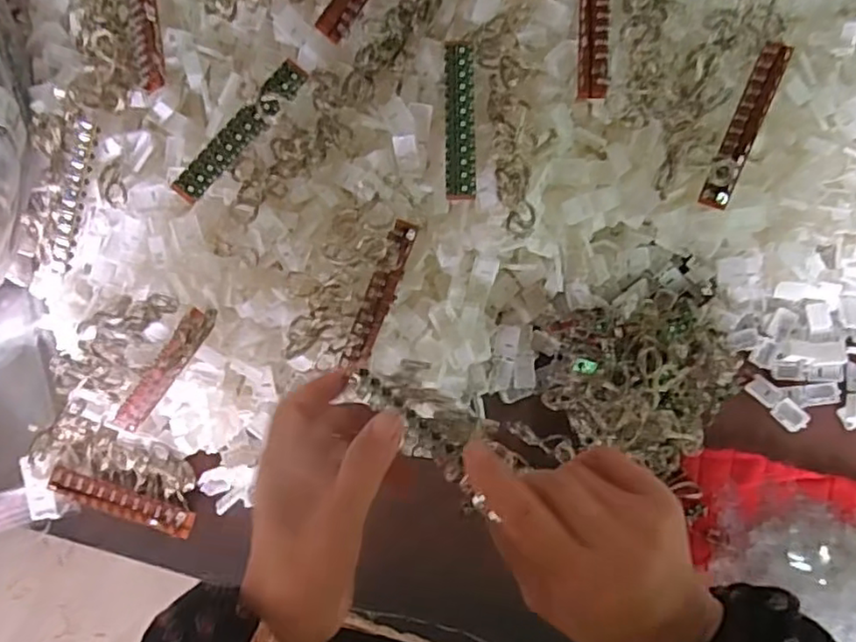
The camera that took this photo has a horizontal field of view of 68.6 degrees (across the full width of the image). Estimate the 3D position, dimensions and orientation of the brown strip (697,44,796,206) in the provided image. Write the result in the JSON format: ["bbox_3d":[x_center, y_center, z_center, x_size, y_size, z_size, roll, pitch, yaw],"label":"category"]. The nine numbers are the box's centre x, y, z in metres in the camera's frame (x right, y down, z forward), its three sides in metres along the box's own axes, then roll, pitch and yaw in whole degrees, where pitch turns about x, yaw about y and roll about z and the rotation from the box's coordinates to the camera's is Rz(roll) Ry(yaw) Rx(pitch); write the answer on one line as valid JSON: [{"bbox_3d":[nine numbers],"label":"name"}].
[{"bbox_3d":[0.241,-0.148,0.476,0.021,0.022,0.124,21,99,5],"label":"brown strip"}]

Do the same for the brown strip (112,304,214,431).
[{"bbox_3d":[-0.207,0.040,0.491,0.020,0.007,0.133,39,109,-7],"label":"brown strip"}]

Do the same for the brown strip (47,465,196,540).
[{"bbox_3d":[-0.261,0.154,0.533,0.126,0.013,0.022,18,78,4],"label":"brown strip"}]

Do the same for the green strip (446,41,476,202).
[{"bbox_3d":[0.024,-0.148,0.460,0.021,0.012,0.125,0,77,0],"label":"green strip"}]

